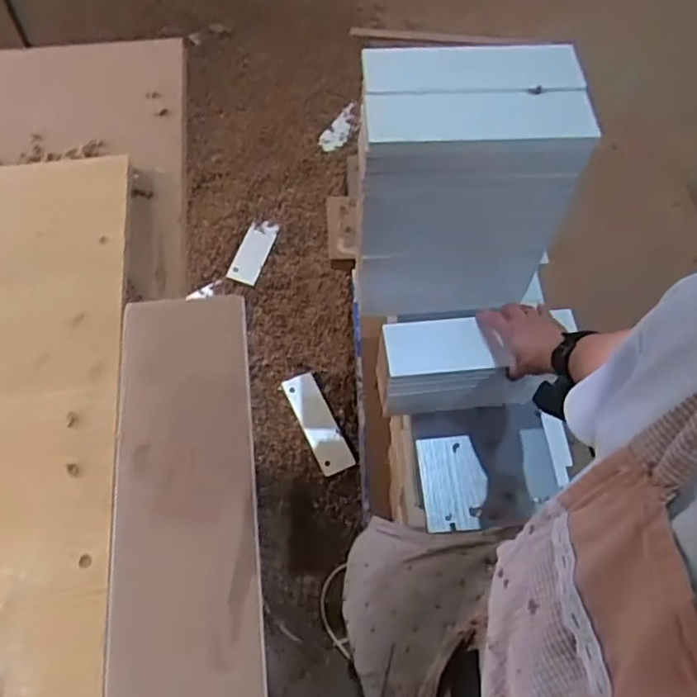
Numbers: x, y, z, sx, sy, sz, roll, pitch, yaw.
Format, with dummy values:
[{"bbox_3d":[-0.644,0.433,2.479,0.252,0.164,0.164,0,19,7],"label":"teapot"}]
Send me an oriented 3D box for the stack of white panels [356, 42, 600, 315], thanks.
[{"bbox_3d":[0.155,-0.221,0.909,0.277,0.369,0.166,-2,62,-2],"label":"stack of white panels"}]

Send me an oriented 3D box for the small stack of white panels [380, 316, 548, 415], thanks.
[{"bbox_3d":[0.165,0.026,0.924,0.228,0.143,0.087,-3,62,-2],"label":"small stack of white panels"}]

